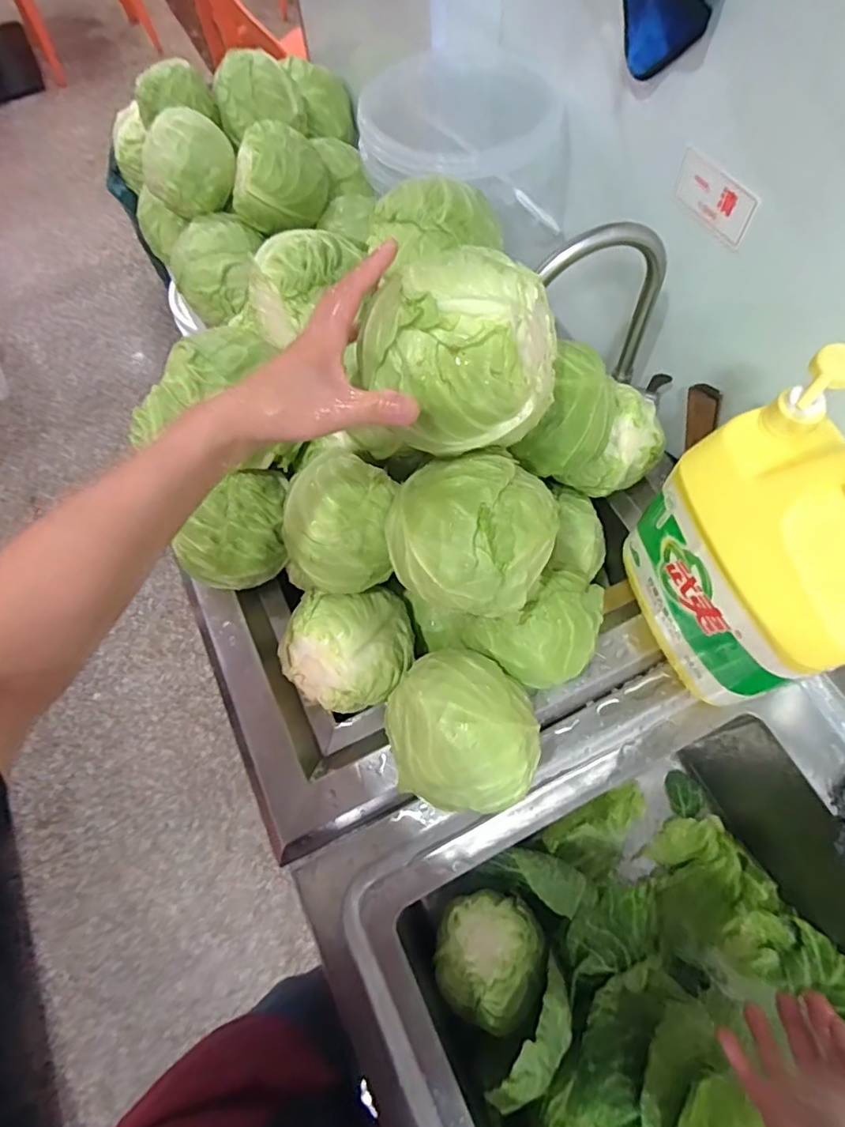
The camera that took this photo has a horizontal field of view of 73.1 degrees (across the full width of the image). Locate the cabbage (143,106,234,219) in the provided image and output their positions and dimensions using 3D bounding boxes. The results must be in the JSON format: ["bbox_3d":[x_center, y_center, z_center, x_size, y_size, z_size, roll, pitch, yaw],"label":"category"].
[{"bbox_3d":[-0.333,-0.570,0.805,0.126,0.097,0.095,-25,67,-8],"label":"cabbage"}]

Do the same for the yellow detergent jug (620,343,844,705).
[{"bbox_3d":[0.281,0.002,0.473,0.112,0.270,0.188,-16,66,-4],"label":"yellow detergent jug"}]

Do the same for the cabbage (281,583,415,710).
[{"bbox_3d":[-0.075,0.086,0.568,0.127,0.090,0.112,-5,65,1],"label":"cabbage"}]

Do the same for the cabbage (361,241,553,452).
[{"bbox_3d":[0.029,-0.147,0.413,0.135,0.112,0.111,7,66,6],"label":"cabbage"}]

